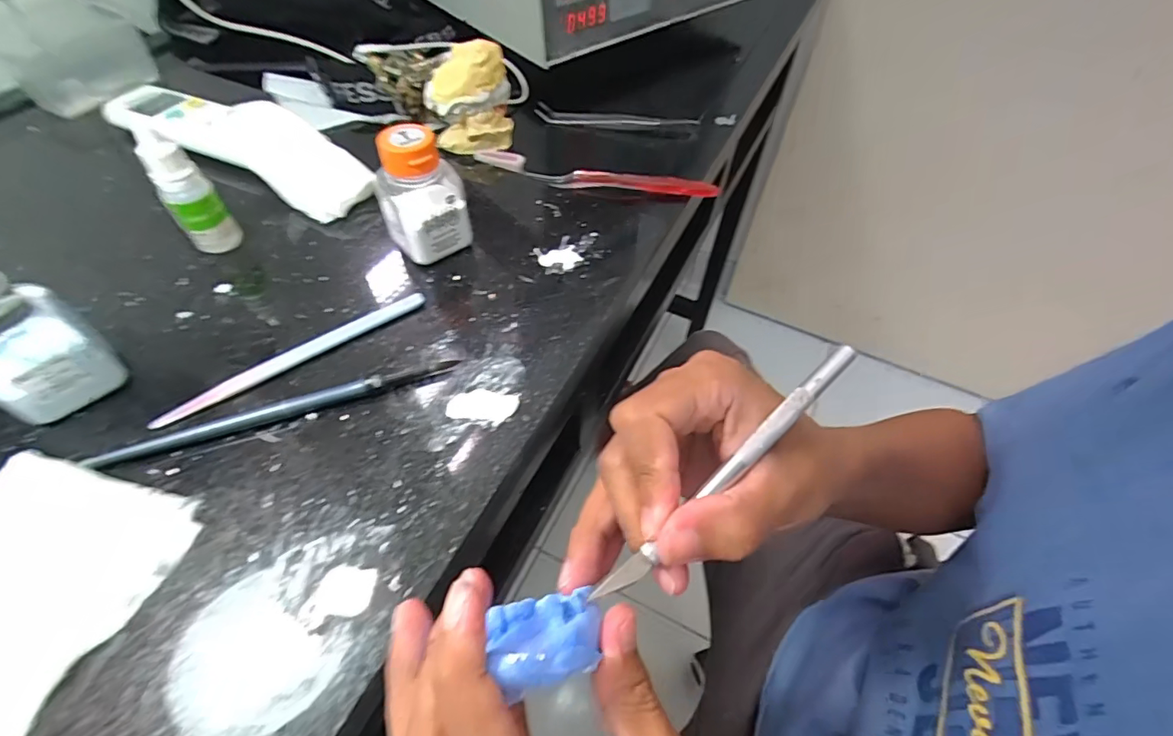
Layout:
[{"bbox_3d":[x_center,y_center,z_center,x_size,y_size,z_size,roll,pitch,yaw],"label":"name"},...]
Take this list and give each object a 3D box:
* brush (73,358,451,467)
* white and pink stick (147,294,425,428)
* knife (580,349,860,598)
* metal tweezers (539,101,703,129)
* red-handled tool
[{"bbox_3d":[-0.148,0.020,0.249,0.163,0.008,0.009,-15,55,-13],"label":"brush"},{"bbox_3d":[-0.152,-0.007,0.271,0.140,0.005,0.010,-30,60,-23],"label":"white and pink stick"},{"bbox_3d":[0.055,0.036,0.188,0.138,0.005,0.009,-40,63,-14],"label":"knife"},{"bbox_3d":[0.027,-0.226,0.463,0.144,0.014,0.009,7,53,3],"label":"metal tweezers"},{"bbox_3d":[0.010,-0.152,0.399,0.188,0.020,0.018,4,53,0],"label":"red-handled tool"}]

